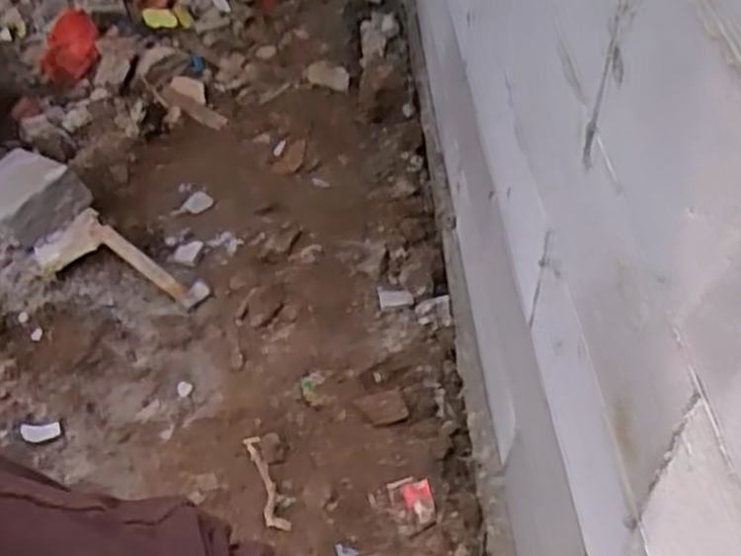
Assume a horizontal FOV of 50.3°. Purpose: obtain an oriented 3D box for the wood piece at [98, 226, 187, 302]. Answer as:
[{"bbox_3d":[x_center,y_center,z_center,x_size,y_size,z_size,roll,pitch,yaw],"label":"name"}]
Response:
[{"bbox_3d":[-0.534,-0.035,1.855,0.275,0.026,0.042,38,58,11],"label":"wood piece"}]

